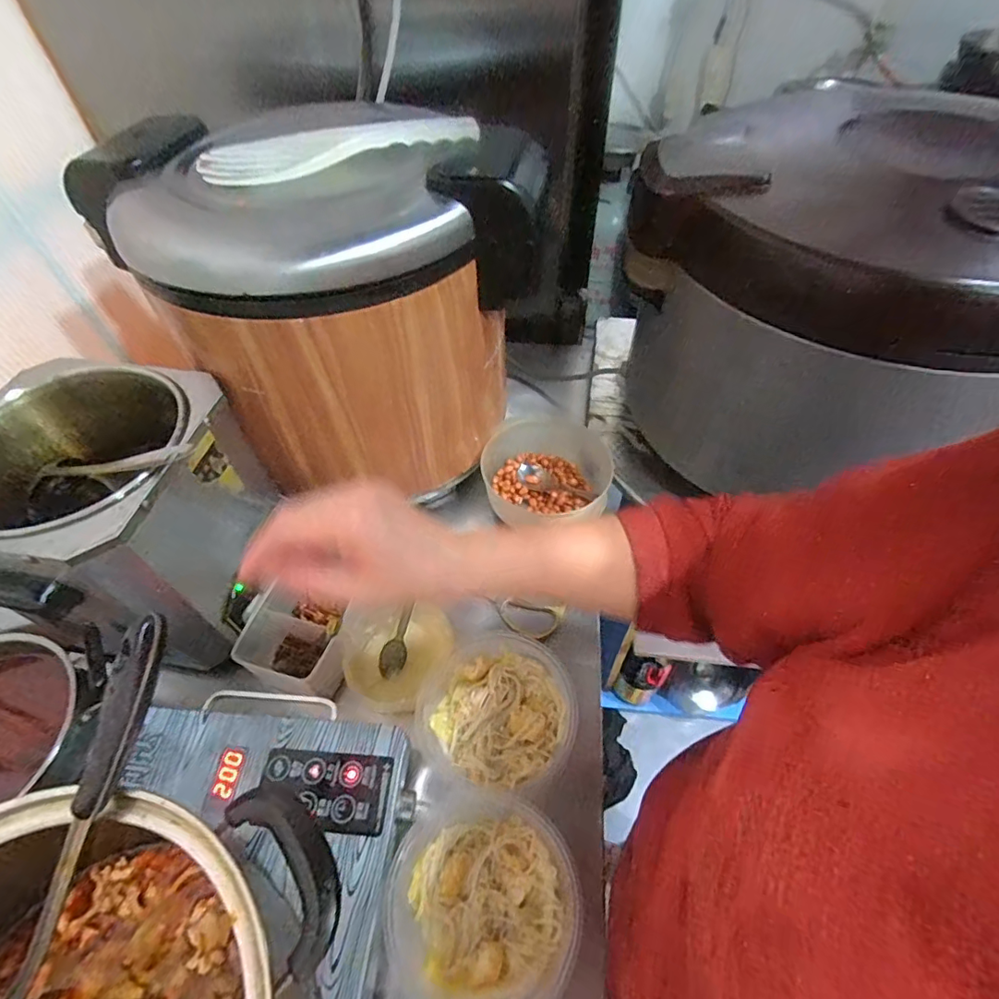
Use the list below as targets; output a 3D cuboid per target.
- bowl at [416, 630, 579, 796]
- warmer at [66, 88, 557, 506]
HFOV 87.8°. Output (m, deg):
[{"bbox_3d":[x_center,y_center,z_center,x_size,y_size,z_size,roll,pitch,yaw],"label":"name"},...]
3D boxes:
[{"bbox_3d":[-0.004,0.206,0.502,0.150,0.052,0.141,19,53,15],"label":"bowl"},{"bbox_3d":[-0.205,-0.214,0.582,0.299,0.315,0.358,-35,59,-25],"label":"warmer"}]

